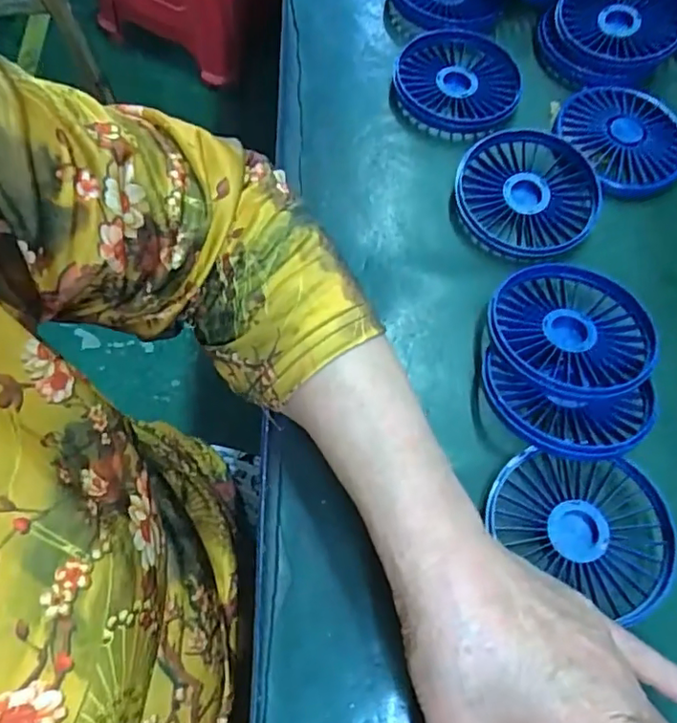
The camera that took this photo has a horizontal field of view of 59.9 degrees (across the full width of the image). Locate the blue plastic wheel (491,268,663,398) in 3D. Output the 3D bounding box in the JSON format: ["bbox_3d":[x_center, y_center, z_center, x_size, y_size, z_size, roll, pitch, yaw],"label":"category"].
[{"bbox_3d":[0.128,-0.017,0.324,0.085,0.016,0.081,1,57,-2],"label":"blue plastic wheel"}]

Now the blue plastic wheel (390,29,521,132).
[{"bbox_3d":[0.082,-0.194,0.407,0.085,0.013,0.093,0,67,-1],"label":"blue plastic wheel"}]

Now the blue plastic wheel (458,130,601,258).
[{"bbox_3d":[0.121,-0.110,0.375,0.086,0.013,0.096,21,68,8],"label":"blue plastic wheel"}]

